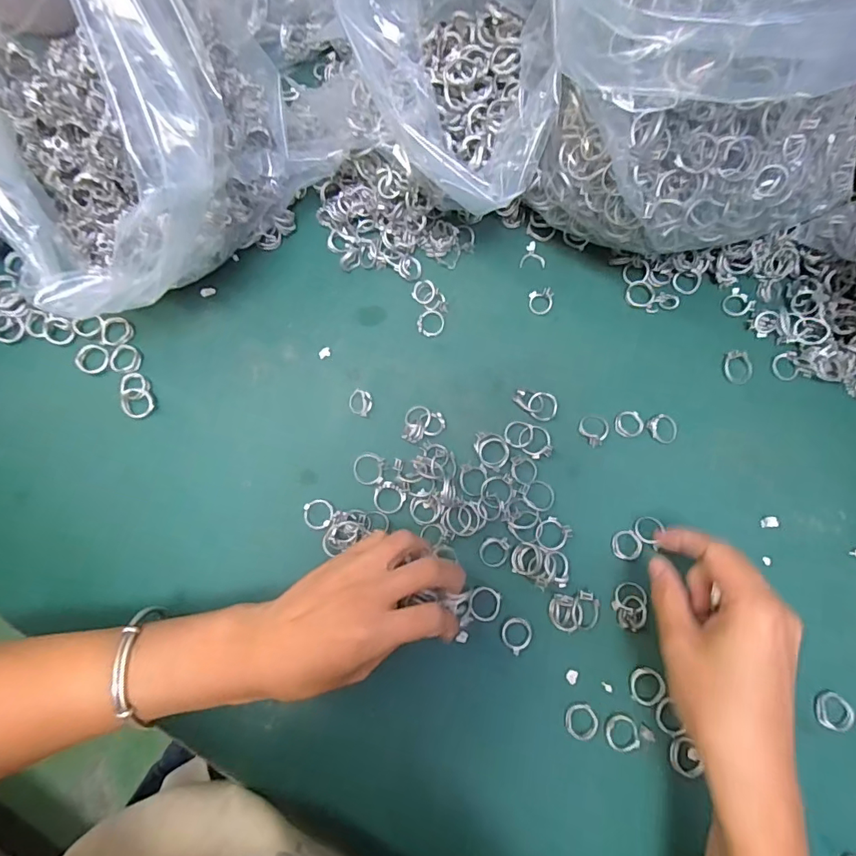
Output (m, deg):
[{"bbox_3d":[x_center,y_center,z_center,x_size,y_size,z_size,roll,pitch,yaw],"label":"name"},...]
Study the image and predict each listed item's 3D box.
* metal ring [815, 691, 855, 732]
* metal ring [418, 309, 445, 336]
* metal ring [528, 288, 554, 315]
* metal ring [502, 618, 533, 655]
[{"bbox_3d":[0.266,0.185,0.320,0.022,0.006,0.022,0,79,-1],"label":"metal ring"},{"bbox_3d":[0.003,-0.081,0.379,0.021,0.004,0.020,-1,97,-6],"label":"metal ring"},{"bbox_3d":[0.089,-0.100,0.384,0.018,0.009,0.019,0,79,-1],"label":"metal ring"},{"bbox_3d":[0.060,0.137,0.327,0.020,0.004,0.020,0,79,-1],"label":"metal ring"}]

